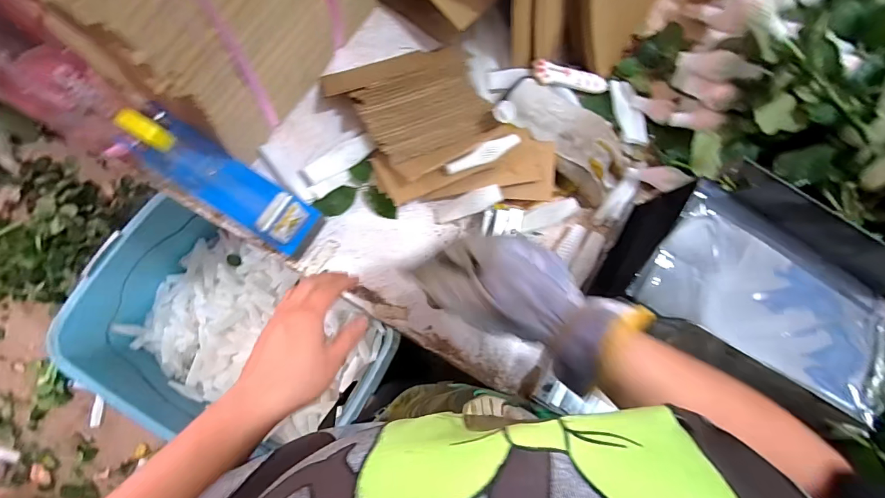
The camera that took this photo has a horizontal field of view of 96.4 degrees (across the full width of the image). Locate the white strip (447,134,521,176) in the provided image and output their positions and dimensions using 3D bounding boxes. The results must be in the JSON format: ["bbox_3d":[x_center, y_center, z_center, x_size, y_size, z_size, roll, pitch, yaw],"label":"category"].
[{"bbox_3d":[0.048,-0.110,0.457,0.092,0.006,0.021,-21,113,-7],"label":"white strip"}]

